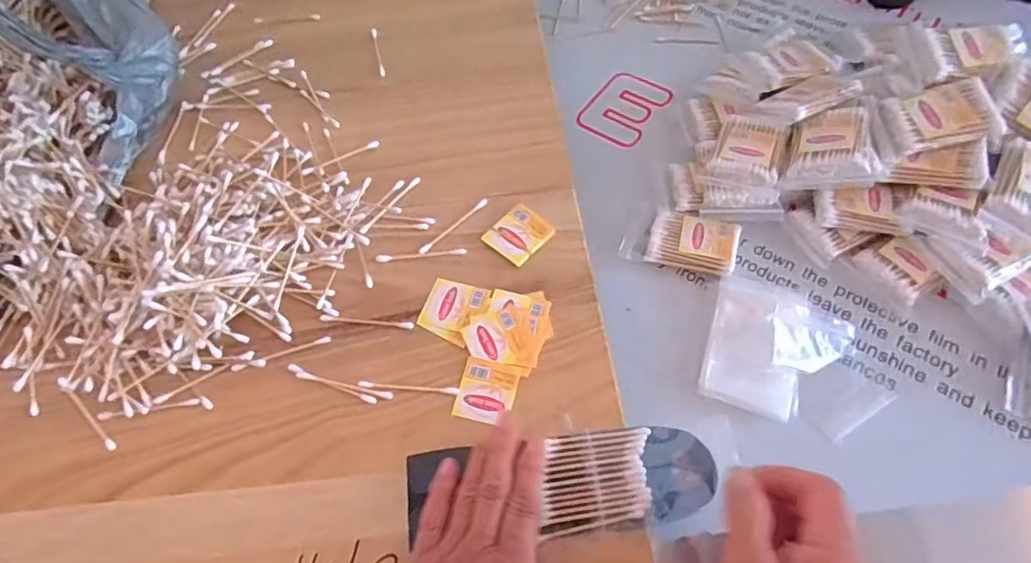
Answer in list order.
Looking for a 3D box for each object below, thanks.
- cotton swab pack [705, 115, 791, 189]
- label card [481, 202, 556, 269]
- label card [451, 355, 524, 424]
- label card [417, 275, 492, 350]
[{"bbox_3d":[0.203,-0.115,0.496,0.055,0.015,0.072,21,64,13],"label":"cotton swab pack"},{"bbox_3d":[0.003,-0.038,0.459,0.040,0.006,0.047,38,69,20],"label":"label card"},{"bbox_3d":[-0.019,0.076,0.398,0.039,0.004,0.043,12,63,8],"label":"label card"},{"bbox_3d":[-0.047,0.022,0.432,0.047,0.004,0.046,16,67,17],"label":"label card"}]

